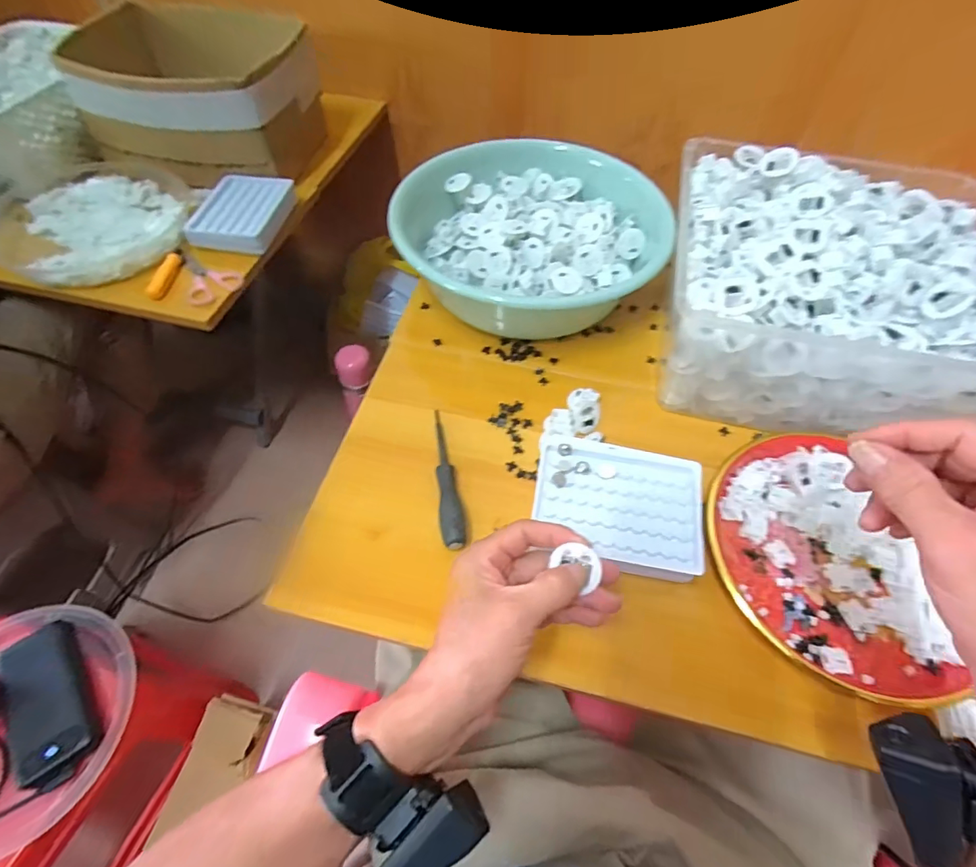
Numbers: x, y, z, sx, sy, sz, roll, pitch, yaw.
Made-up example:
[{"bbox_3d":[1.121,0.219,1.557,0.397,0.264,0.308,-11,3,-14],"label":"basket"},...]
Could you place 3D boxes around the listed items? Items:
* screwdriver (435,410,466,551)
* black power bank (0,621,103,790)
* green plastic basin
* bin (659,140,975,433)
[{"bbox_3d":[-0.037,0.037,0.447,0.020,0.018,0.145,-7,57,-6],"label":"screwdriver"},{"bbox_3d":[-0.469,0.286,0.522,0.071,0.032,0.153,-30,62,-19],"label":"black power bank"},{"bbox_3d":[0.051,-0.250,0.609,0.289,0.104,0.284,9,57,5],"label":"green plastic basin"},{"bbox_3d":[0.327,-0.143,0.487,0.308,0.149,0.275,12,57,7],"label":"bin"}]

